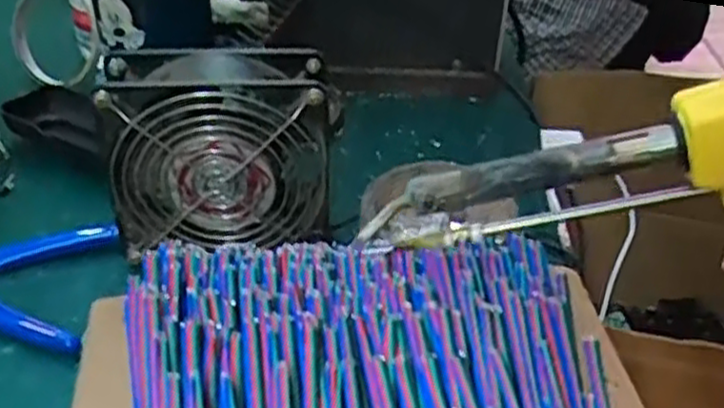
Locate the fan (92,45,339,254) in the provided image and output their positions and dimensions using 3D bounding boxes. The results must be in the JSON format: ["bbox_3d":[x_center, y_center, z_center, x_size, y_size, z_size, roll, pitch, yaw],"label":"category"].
[{"bbox_3d":[-0.076,-0.023,0.419,0.117,0.116,0.050,1,37,-3],"label":"fan"}]

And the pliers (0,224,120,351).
[{"bbox_3d":[-0.196,0.045,0.411,0.105,0.012,0.089,1,38,-3],"label":"pliers"}]

